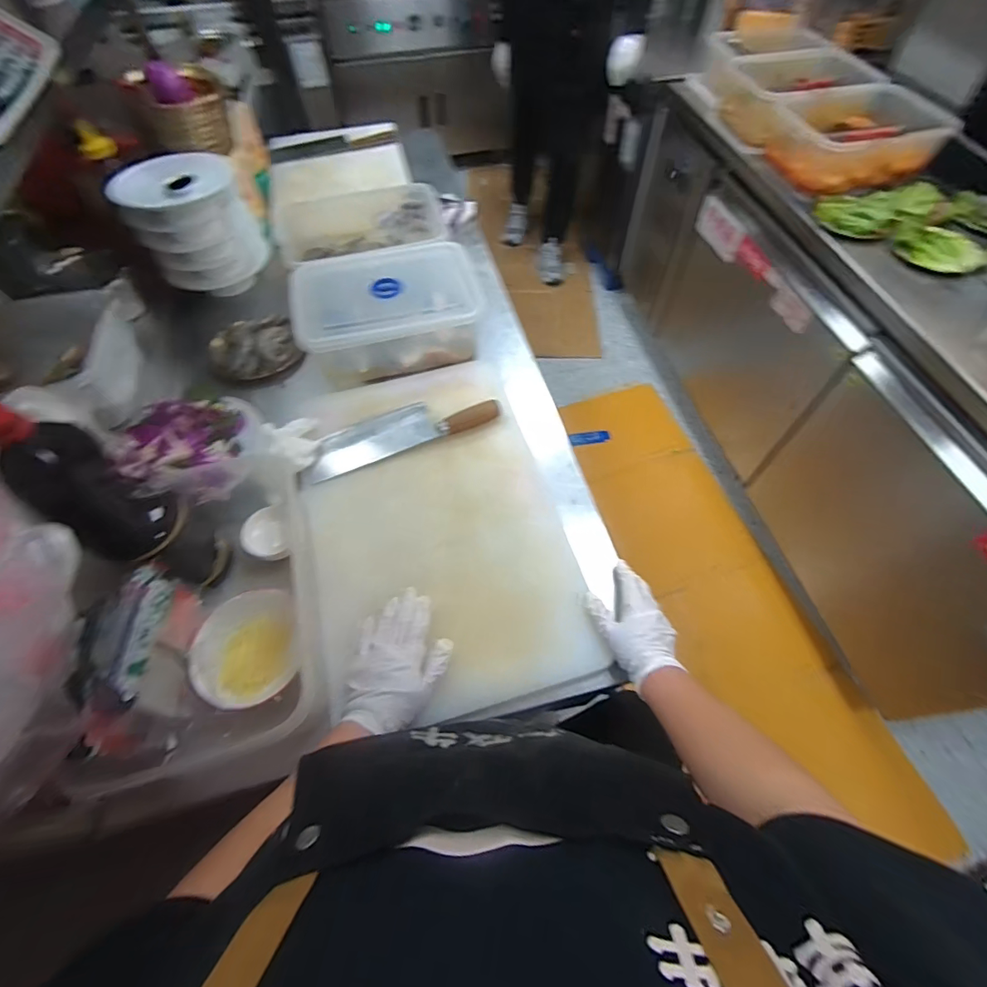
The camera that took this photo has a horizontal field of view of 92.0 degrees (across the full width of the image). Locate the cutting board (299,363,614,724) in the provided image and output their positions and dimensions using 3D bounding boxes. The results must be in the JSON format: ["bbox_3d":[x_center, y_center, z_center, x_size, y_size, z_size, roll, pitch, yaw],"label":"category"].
[{"bbox_3d":[-0.084,0.028,0.678,0.334,0.024,0.522,-18,61,-10],"label":"cutting board"}]

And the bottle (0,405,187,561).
[{"bbox_3d":[-0.408,-0.007,0.478,0.067,0.218,0.085,27,63,16],"label":"bottle"}]

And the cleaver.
[{"bbox_3d":[-0.151,-0.103,0.745,0.312,0.021,0.083,-21,62,-12],"label":"cleaver"}]

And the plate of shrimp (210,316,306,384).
[{"bbox_3d":[-0.433,-0.250,0.856,0.135,0.056,0.143,0,59,0],"label":"plate of shrimp"}]

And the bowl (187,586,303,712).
[{"bbox_3d":[-0.290,0.185,0.569,0.114,0.055,0.132,-13,60,-7],"label":"bowl"}]

